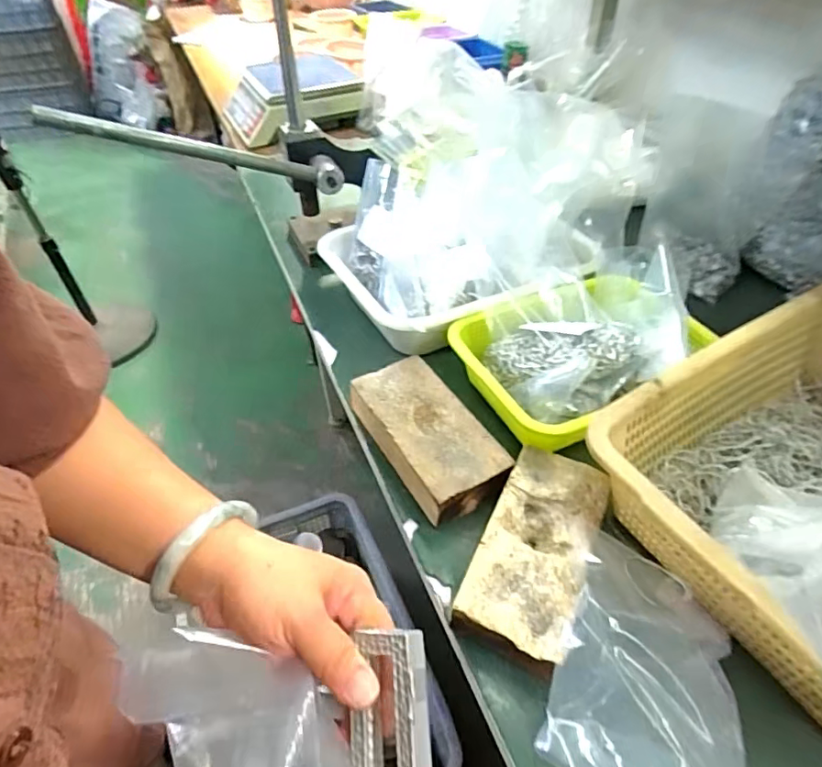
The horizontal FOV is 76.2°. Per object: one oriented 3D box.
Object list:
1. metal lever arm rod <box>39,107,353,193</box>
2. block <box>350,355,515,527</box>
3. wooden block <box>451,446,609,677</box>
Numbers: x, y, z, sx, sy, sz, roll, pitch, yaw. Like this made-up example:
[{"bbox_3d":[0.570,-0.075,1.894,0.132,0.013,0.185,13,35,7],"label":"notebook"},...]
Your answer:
[{"bbox_3d":[-0.255,-0.295,0.666,0.362,0.041,0.045,-1,40,-33],"label":"metal lever arm rod"},{"bbox_3d":[0.015,0.053,0.541,0.098,0.044,0.182,-21,48,-19],"label":"block"},{"bbox_3d":[0.109,0.141,0.452,0.084,0.048,0.179,19,48,20],"label":"wooden block"}]

